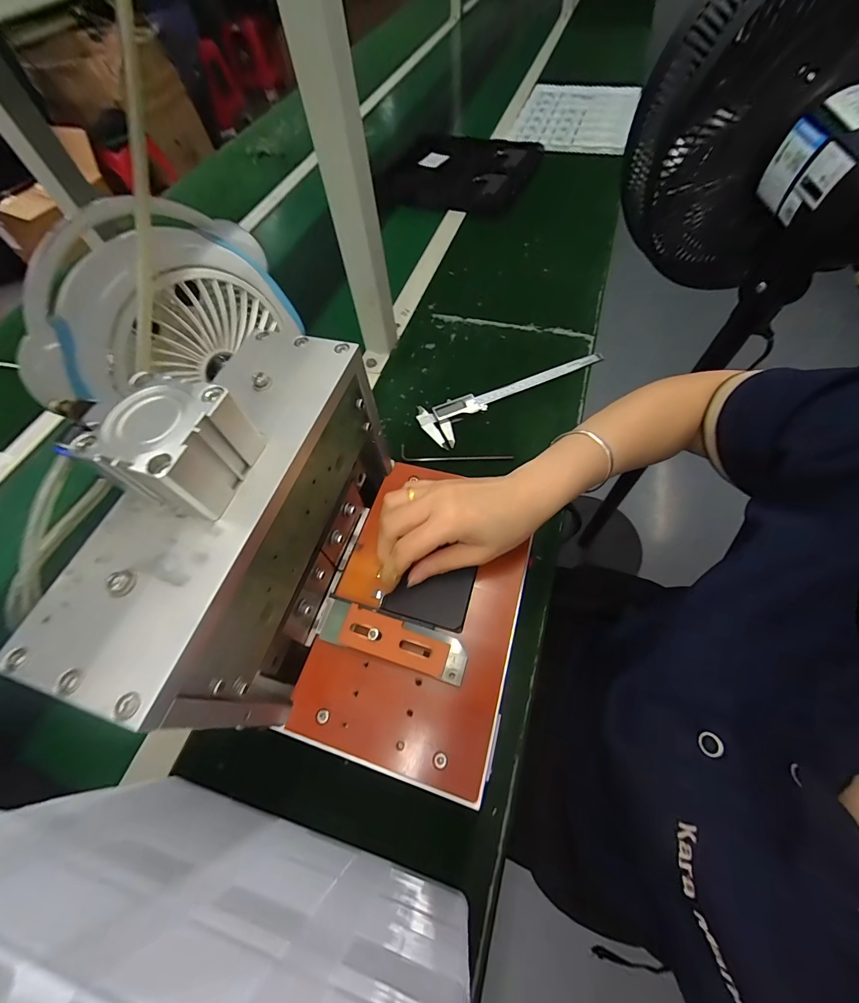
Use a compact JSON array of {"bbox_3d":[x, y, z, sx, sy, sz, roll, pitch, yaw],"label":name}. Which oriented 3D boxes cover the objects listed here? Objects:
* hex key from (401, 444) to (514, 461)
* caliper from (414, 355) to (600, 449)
[{"bbox_3d":[0.033,-0.057,0.498,0.146,0.004,0.023,7,61,8],"label":"hex key"},{"bbox_3d":[0.123,-0.154,0.541,0.286,0.011,0.072,-25,61,-10],"label":"caliper"}]

